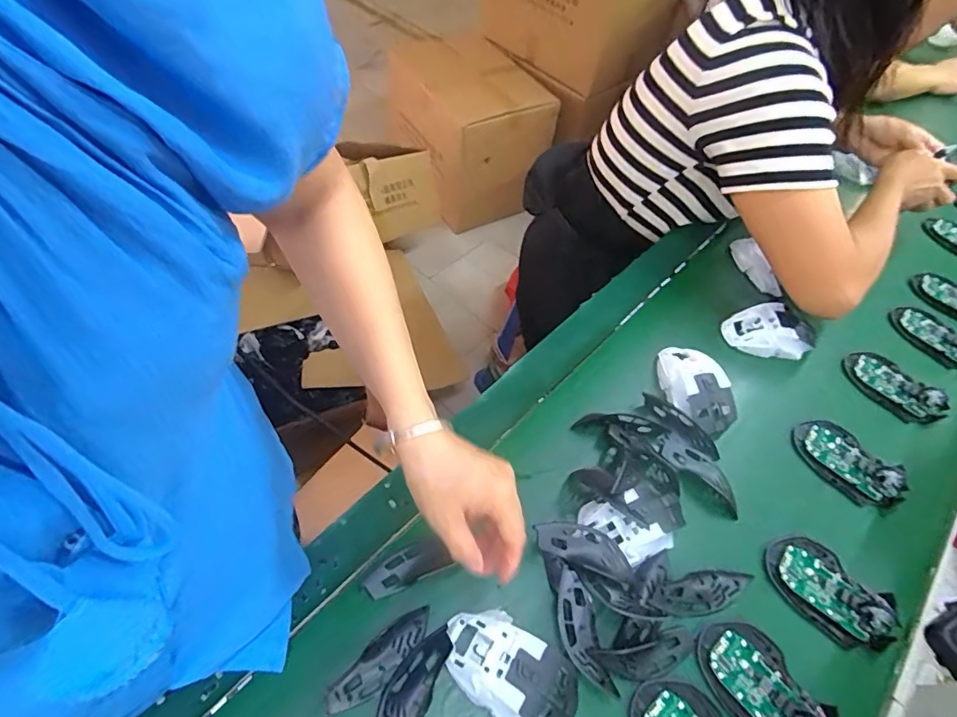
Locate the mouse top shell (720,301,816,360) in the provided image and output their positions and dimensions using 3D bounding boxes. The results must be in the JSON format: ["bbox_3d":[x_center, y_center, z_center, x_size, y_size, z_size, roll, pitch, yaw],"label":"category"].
[{"bbox_3d":[0.372,-0.036,0.659,0.107,0.034,0.067,-2,53,-8],"label":"mouse top shell"}]

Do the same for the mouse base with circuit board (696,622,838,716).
[{"bbox_3d":[0.241,0.279,0.435,0.072,0.020,0.113,-25,59,-23],"label":"mouse base with circuit board"}]

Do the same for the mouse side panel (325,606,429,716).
[{"bbox_3d":[-0.079,0.247,0.424,0.029,0.010,0.098,48,61,2],"label":"mouse side panel"}]

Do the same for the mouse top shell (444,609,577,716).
[{"bbox_3d":[0.024,0.256,0.423,0.115,0.044,0.069,32,58,18],"label":"mouse top shell"}]

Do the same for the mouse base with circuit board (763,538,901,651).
[{"bbox_3d":[0.331,0.219,0.485,0.069,0.020,0.113,-33,62,-27],"label":"mouse base with circuit board"}]

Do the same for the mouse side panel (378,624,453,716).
[{"bbox_3d":[-0.055,0.265,0.412,0.036,0.020,0.098,26,55,13],"label":"mouse side panel"}]

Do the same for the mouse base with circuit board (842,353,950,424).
[{"bbox_3d":[0.509,0.033,0.633,0.056,0.017,0.111,-28,60,-24],"label":"mouse base with circuit board"}]

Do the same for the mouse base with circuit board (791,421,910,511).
[{"bbox_3d":[0.405,0.114,0.567,0.062,0.027,0.111,-23,59,-22],"label":"mouse base with circuit board"}]

